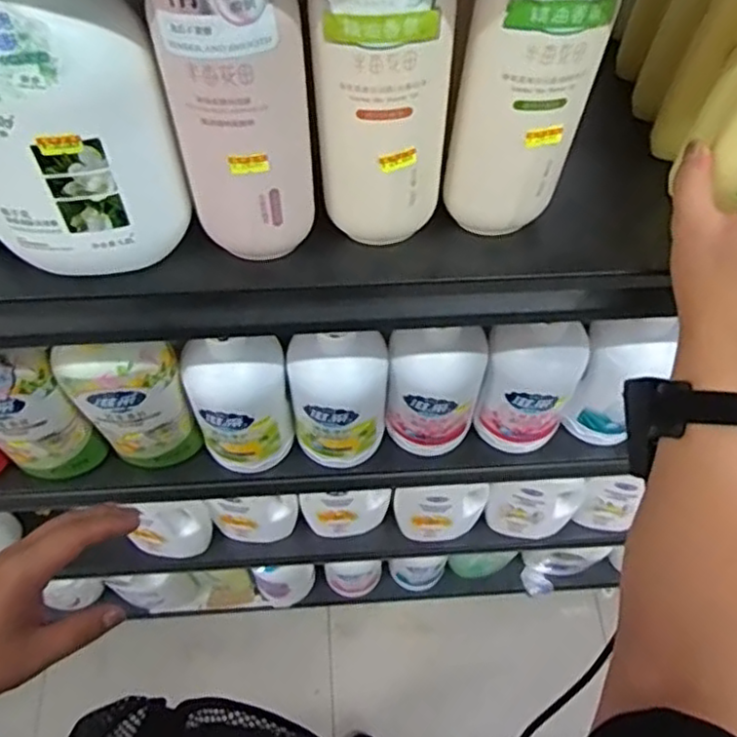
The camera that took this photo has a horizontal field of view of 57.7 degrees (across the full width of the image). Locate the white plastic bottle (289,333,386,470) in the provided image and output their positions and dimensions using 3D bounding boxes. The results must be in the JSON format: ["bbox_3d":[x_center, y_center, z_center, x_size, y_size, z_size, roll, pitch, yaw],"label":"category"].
[{"bbox_3d":[-0.028,0.033,0.662,0.094,0.172,0.062,-5,60,-4],"label":"white plastic bottle"}]

